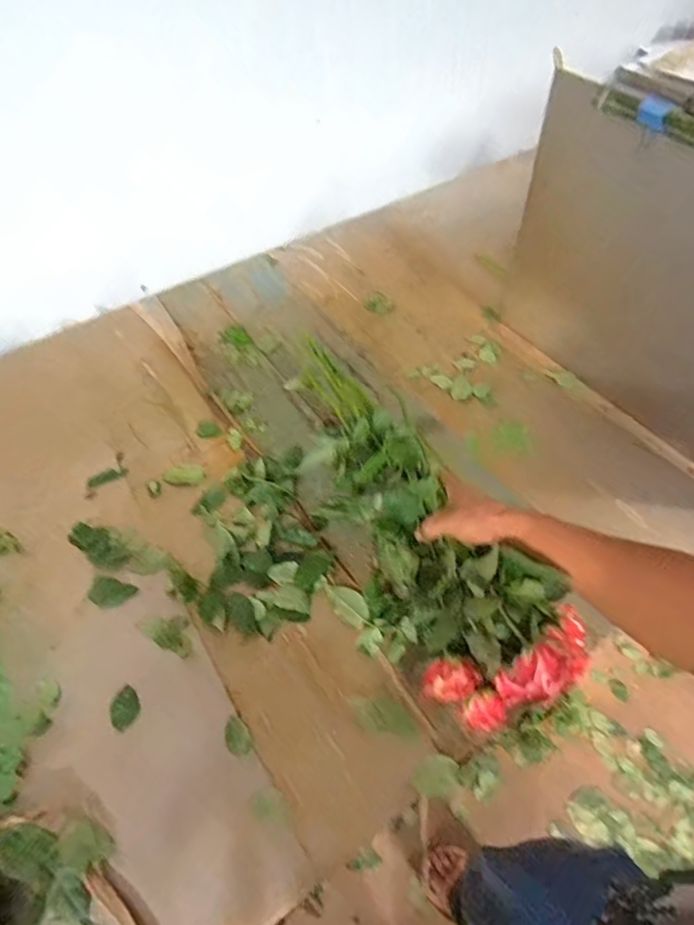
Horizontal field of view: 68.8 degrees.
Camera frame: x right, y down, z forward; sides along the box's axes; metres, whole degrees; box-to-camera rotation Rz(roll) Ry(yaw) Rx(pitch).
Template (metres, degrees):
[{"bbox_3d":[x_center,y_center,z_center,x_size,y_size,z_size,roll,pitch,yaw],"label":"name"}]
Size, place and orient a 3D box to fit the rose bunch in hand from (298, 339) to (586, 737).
[{"bbox_3d":[0.075,0.031,0.617,0.166,0.097,0.520,-22,57,-14],"label":"rose bunch in hand"}]

